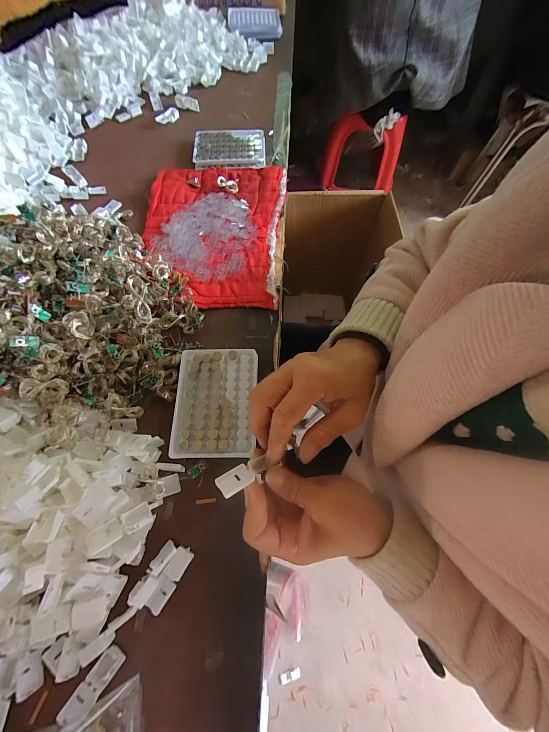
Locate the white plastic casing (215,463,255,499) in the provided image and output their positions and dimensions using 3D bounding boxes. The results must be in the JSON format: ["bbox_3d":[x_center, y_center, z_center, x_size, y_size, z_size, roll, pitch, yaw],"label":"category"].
[{"bbox_3d":[-0.031,0.092,0.223,0.028,0.006,0.021,-27,37,-34],"label":"white plastic casing"}]

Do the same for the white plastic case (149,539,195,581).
[{"bbox_3d":[-0.102,0.194,0.276,0.032,0.014,0.030,32,71,11],"label":"white plastic case"}]

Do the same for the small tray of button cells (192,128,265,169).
[{"bbox_3d":[-0.084,-0.412,0.522,0.131,0.013,0.100,-2,68,-3],"label":"small tray of button cells"}]

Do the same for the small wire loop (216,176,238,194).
[{"bbox_3d":[-0.081,-0.314,0.484,0.037,0.014,0.020,13,66,-24],"label":"small wire loop"}]

